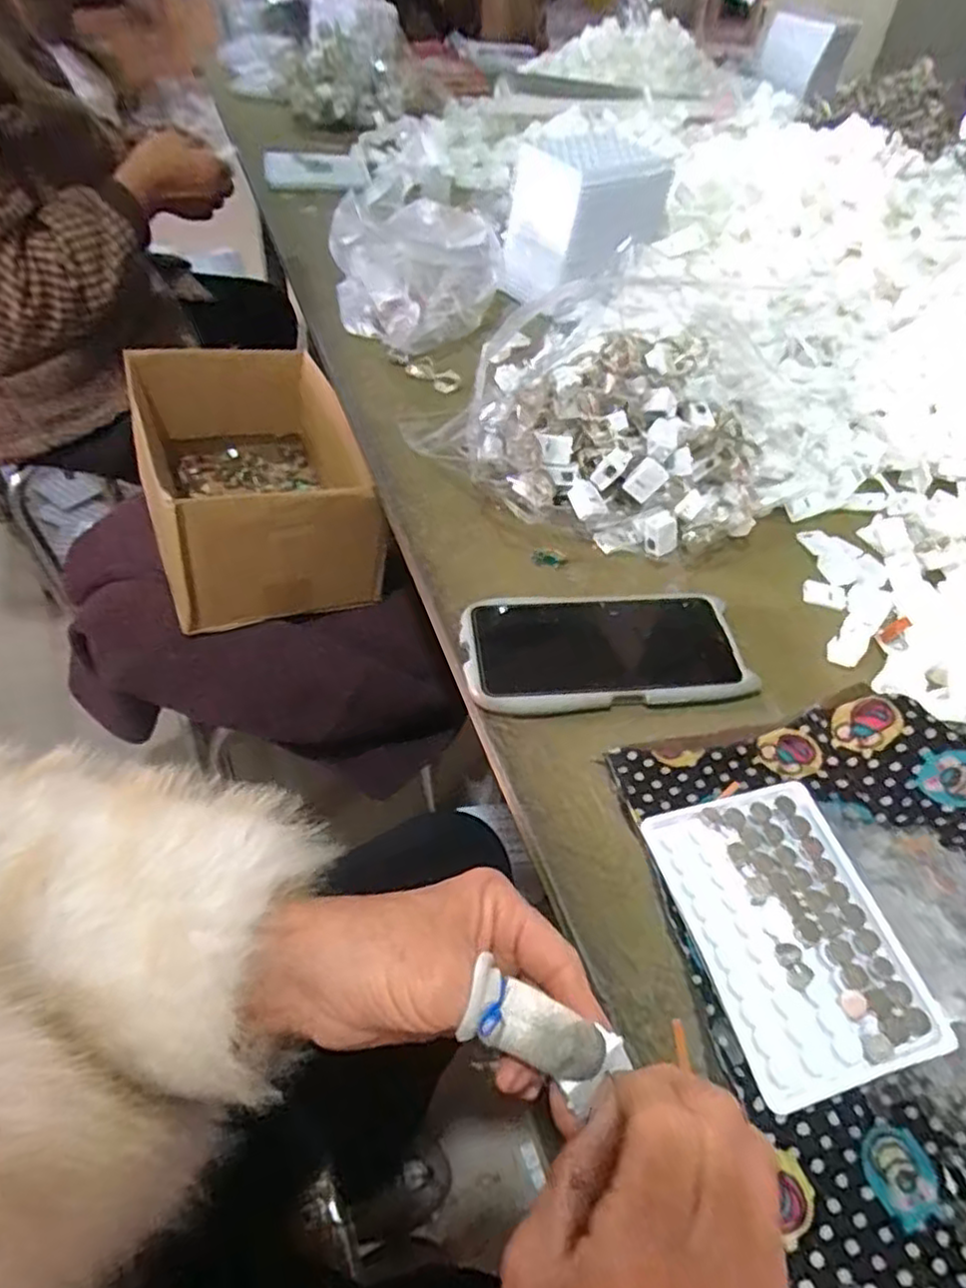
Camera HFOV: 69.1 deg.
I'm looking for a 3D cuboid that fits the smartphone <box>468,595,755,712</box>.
[{"bbox_3d":[0.074,0.001,0.435,0.170,0.010,0.085,-6,52,-5],"label":"smartphone"}]

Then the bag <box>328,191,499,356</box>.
[{"bbox_3d":[-0.057,-0.343,0.641,0.142,0.101,0.102,-13,53,-16],"label":"bag"}]

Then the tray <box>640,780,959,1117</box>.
[{"bbox_3d":[0.143,0.134,0.332,0.090,0.012,0.129,-13,53,-10],"label":"tray"}]

